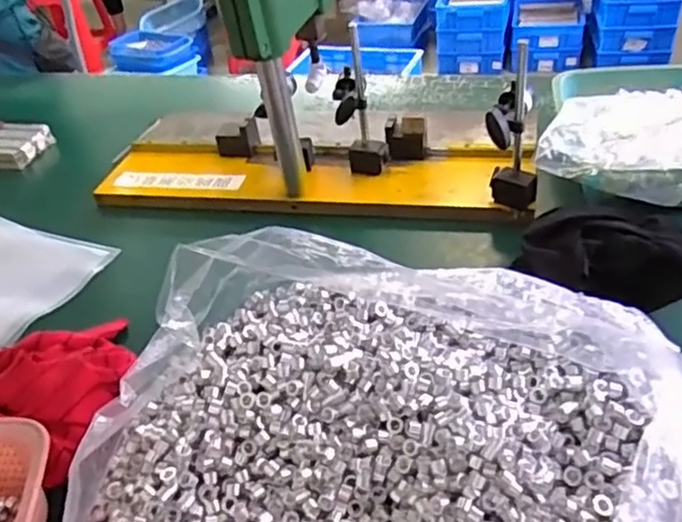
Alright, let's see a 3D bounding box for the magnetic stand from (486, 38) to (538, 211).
[{"bbox_3d":[0.195,-0.149,0.726,0.059,0.180,0.056,7,40,18],"label":"magnetic stand"}]

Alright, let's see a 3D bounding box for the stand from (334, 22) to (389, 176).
[{"bbox_3d":[0.022,-0.207,0.823,0.062,0.187,0.067,-4,38,3],"label":"stand"}]

